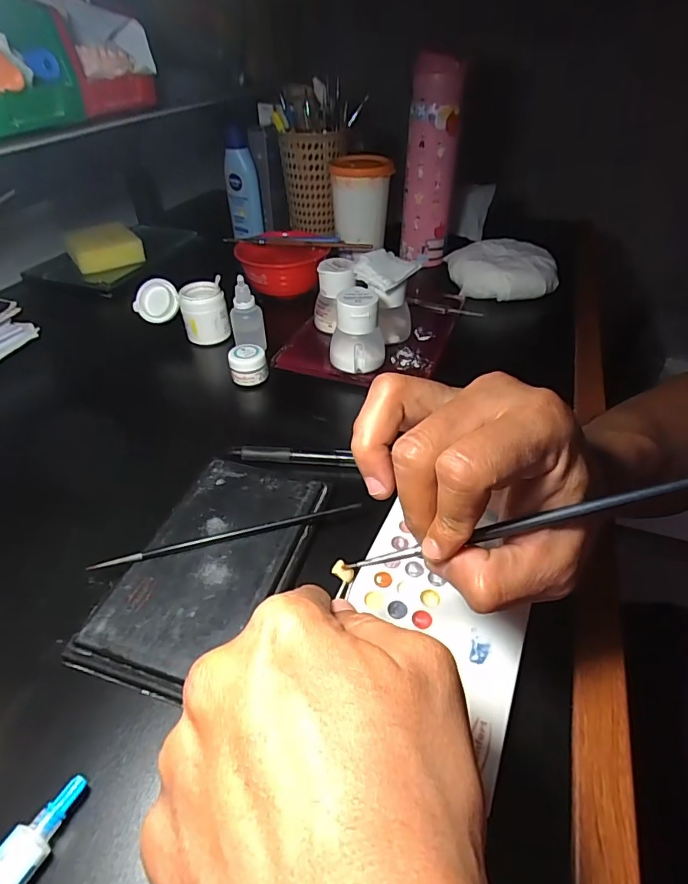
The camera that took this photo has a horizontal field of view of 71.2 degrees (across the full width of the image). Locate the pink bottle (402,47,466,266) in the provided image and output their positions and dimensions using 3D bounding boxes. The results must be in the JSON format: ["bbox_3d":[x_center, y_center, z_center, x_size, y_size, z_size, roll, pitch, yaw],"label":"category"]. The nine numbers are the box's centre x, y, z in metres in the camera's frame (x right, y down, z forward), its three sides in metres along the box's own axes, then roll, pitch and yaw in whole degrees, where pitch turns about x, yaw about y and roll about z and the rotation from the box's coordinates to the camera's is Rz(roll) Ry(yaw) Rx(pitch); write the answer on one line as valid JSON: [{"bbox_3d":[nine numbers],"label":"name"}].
[{"bbox_3d":[0.106,-0.337,0.592,0.060,0.211,0.060,4,42,4],"label":"pink bottle"}]

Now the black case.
[{"bbox_3d":[-0.077,0.070,0.285,0.086,0.011,0.150,14,43,14],"label":"black case"}]

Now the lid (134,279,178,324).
[{"bbox_3d":[-0.188,-0.142,0.484,0.042,0.043,0.004,30,12,-3],"label":"lid"}]

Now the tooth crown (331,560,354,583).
[{"bbox_3d":[0.000,0.058,0.217,0.010,0.005,0.006,22,46,22],"label":"tooth crown"}]

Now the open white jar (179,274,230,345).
[{"bbox_3d":[-0.142,-0.134,0.490,0.044,0.055,0.036,-11,43,-13],"label":"open white jar"}]

